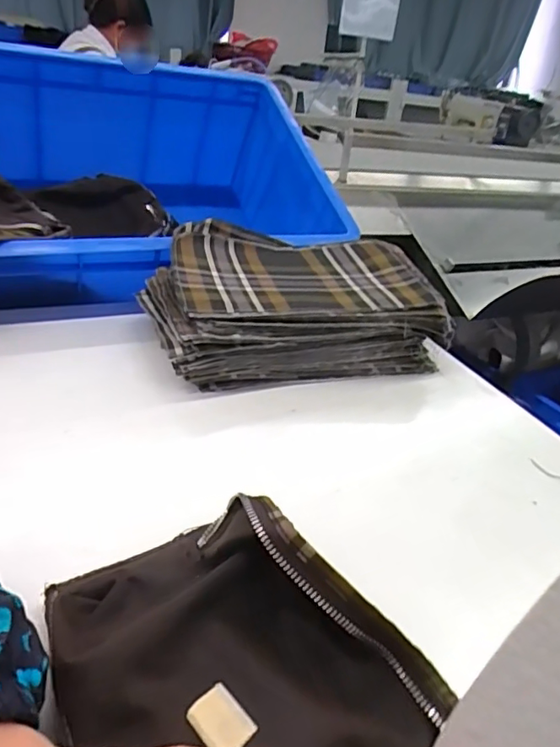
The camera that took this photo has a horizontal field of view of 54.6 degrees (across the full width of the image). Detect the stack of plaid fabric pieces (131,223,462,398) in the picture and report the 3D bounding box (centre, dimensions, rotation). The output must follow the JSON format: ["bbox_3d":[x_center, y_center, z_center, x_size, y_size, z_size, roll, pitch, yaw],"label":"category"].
[{"bbox_3d":[0.010,-0.081,0.569,0.288,0.079,0.187,-2,31,-16],"label":"stack of plaid fabric pieces"}]

